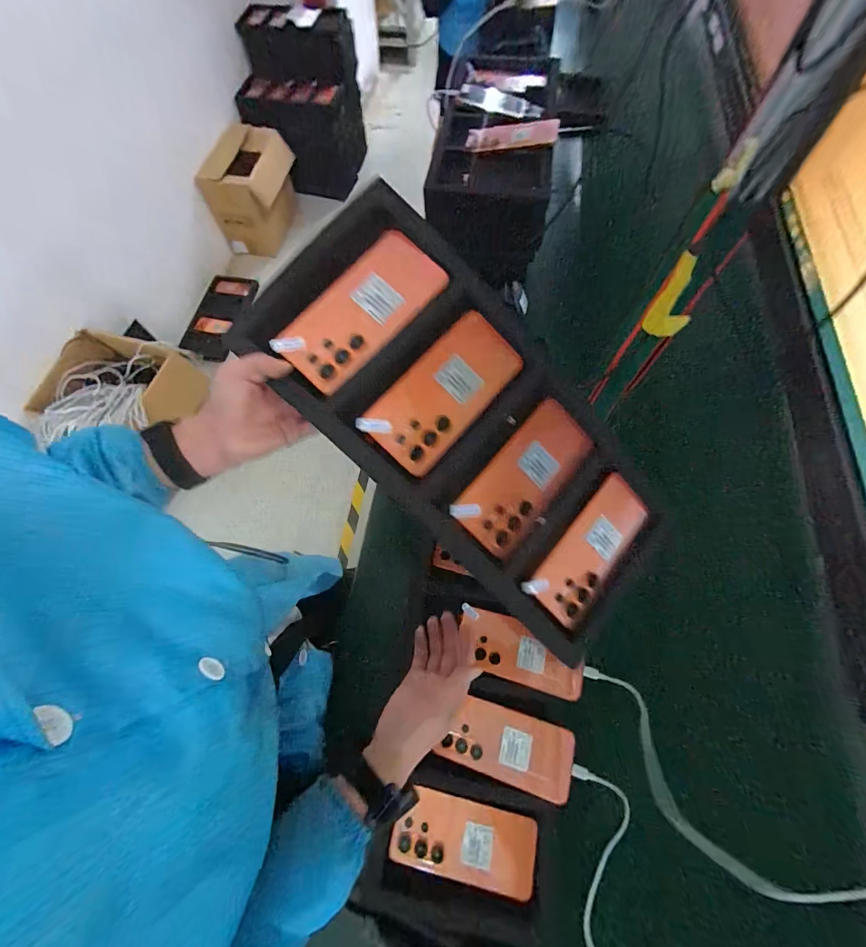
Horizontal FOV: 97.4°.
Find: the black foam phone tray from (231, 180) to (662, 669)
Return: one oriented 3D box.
[{"bbox_3d":[0.050,-0.046,0.394,0.223,0.044,0.456,-45,98,-15],"label":"black foam phone tray"}]

